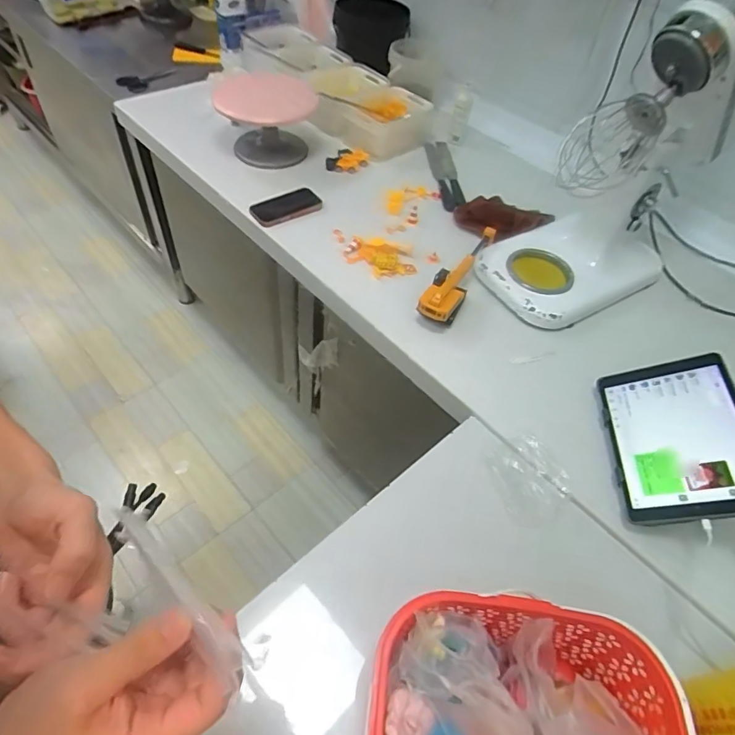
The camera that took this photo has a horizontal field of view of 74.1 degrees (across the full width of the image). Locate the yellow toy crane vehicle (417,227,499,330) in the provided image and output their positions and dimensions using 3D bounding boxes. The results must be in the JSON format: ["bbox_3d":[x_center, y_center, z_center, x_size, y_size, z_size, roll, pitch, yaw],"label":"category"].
[{"bbox_3d":[0.174,-0.184,0.934,0.069,0.065,0.277,24,54,13],"label":"yellow toy crane vehicle"}]

